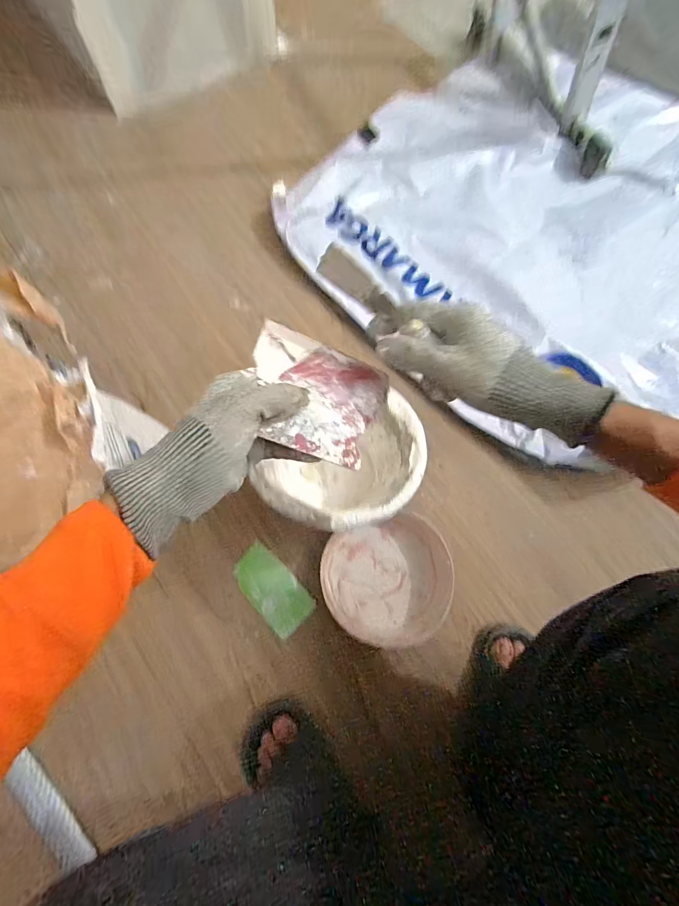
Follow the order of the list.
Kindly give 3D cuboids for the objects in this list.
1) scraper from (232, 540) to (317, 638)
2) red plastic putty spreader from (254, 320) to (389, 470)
[{"bbox_3d":[-0.116,0.233,0.646,0.078,0.011,0.148,-42,84,-18],"label":"scraper"},{"bbox_3d":[-0.020,-0.051,0.330,0.122,0.005,0.105,21,69,-15],"label":"red plastic putty spreader"}]

